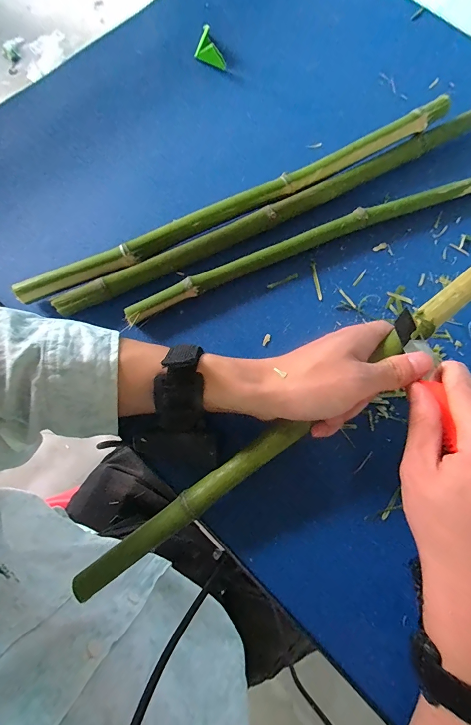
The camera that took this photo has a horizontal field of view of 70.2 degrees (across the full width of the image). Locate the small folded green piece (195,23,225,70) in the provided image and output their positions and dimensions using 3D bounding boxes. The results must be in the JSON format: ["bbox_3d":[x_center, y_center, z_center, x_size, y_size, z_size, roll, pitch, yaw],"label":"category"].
[{"bbox_3d":[-0.033,-0.368,0.391,0.025,0.019,0.046,-26,79,-7],"label":"small folded green piece"}]

